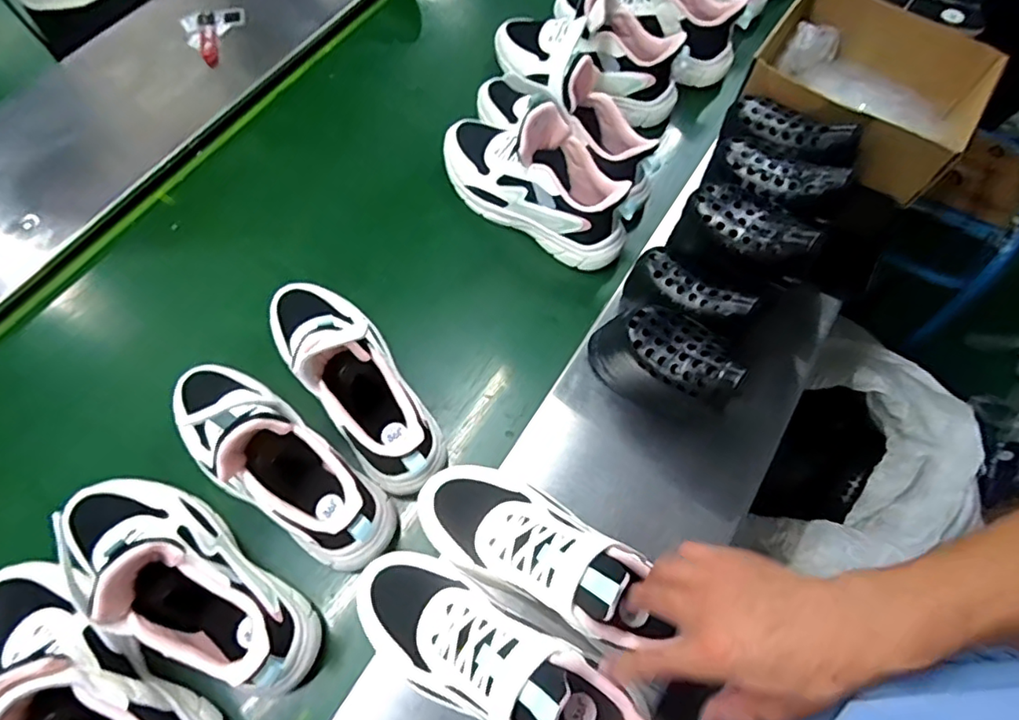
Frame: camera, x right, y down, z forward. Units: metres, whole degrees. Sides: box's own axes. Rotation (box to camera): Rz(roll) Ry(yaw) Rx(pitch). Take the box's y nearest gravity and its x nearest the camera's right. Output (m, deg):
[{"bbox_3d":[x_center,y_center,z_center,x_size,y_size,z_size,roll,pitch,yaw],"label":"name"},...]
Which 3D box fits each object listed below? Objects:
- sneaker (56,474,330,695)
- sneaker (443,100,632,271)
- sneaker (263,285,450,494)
[{"bbox_3d":[-0.287,0.183,0.497,0.262,0.137,0.087,34,70,11],"label":"sneaker"},{"bbox_3d":[0.029,-0.226,0.696,0.263,0.131,0.095,35,70,12],"label":"sneaker"},{"bbox_3d":[-0.160,0.003,0.576,0.098,0.134,0.265,-36,73,-16],"label":"sneaker"}]

